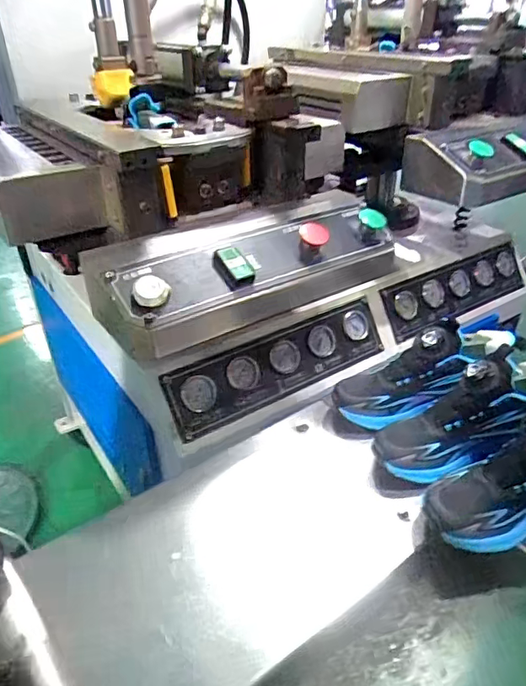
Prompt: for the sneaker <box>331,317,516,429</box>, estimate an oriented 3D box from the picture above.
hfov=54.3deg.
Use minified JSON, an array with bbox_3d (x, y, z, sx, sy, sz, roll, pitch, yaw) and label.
[{"bbox_3d":[0.198,0.030,0.647,0.238,0.084,0.087,-29,37,7],"label":"sneaker"}]

